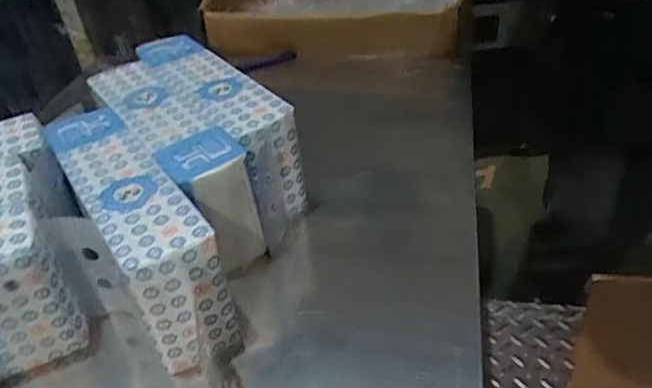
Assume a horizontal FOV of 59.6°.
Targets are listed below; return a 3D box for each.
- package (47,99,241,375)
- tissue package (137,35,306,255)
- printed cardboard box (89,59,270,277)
[{"bbox_3d":[-0.223,0.046,0.678,0.086,0.174,0.332,-26,42,-24],"label":"package"},{"bbox_3d":[-0.149,-0.097,0.816,0.089,0.156,0.336,-28,43,-26],"label":"tissue package"},{"bbox_3d":[-0.201,-0.046,0.761,0.086,0.152,0.327,-28,43,-25],"label":"printed cardboard box"}]

